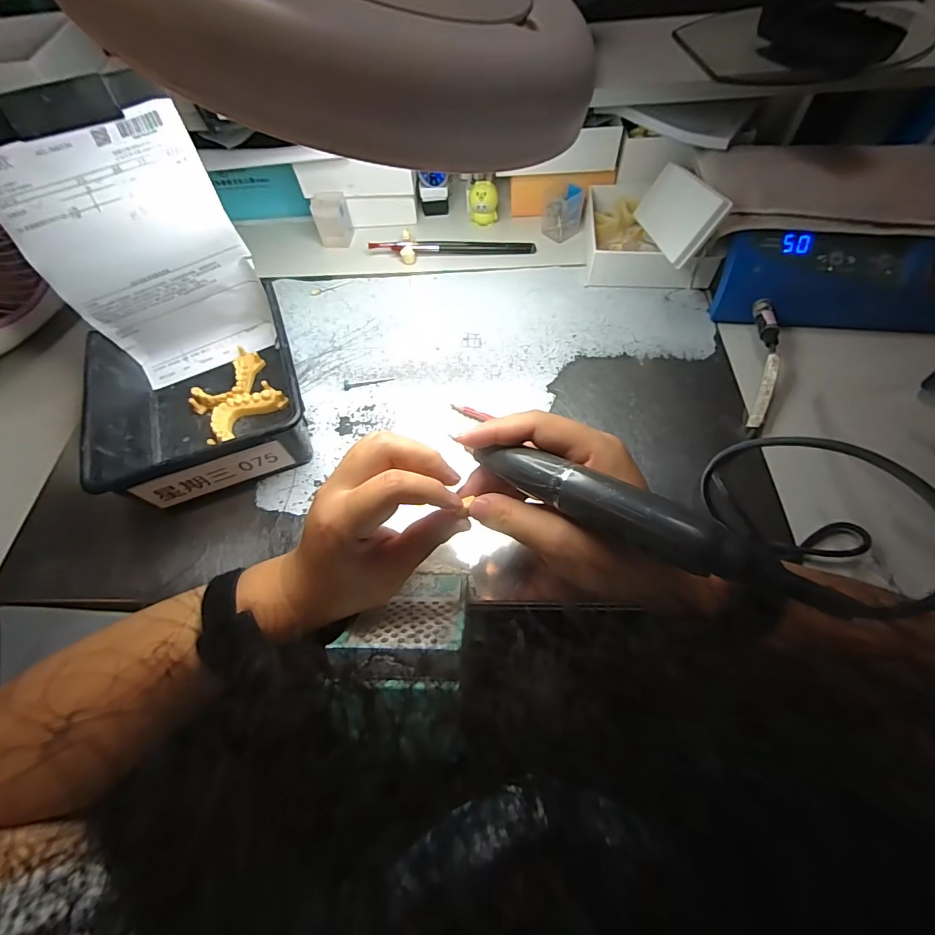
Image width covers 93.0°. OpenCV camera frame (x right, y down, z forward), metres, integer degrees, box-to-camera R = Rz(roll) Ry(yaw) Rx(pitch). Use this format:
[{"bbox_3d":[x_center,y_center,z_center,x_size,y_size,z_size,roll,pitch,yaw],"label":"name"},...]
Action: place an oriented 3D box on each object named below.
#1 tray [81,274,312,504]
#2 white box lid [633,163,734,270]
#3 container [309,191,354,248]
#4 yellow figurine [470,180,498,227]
[{"bbox_3d":[-0.224,-0.058,0.388,0.160,0.068,0.165,-18,62,-6],"label":"tray"},{"bbox_3d":[0.200,-0.247,0.428,0.009,0.060,0.139,17,43,-18],"label":"white box lid"},{"bbox_3d":[-0.160,-0.294,0.528,0.039,0.046,0.039,-6,61,0],"label":"container"},{"bbox_3d":[0.020,-0.311,0.529,0.032,0.045,0.025,-1,61,3],"label":"yellow figurine"}]

